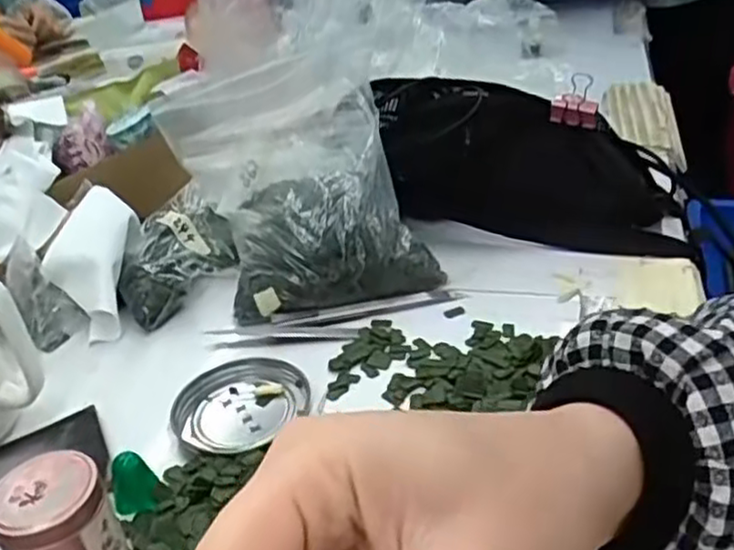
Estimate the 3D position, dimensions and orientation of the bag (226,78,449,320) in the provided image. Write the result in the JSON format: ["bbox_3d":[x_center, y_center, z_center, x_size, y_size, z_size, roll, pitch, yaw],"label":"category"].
[{"bbox_3d":[-0.040,-0.044,0.510,0.142,0.047,0.155,-23,73,-1],"label":"bag"}]

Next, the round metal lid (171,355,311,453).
[{"bbox_3d":[-0.077,0.076,0.431,0.075,0.009,0.075,-5,32,3],"label":"round metal lid"}]

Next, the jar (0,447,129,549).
[{"bbox_3d":[-0.132,0.114,0.313,0.043,0.062,0.040,-5,32,3],"label":"jar"}]

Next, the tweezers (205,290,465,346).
[{"bbox_3d":[-0.020,0.030,0.487,0.172,0.010,0.032,-11,32,-6],"label":"tweezers"}]

